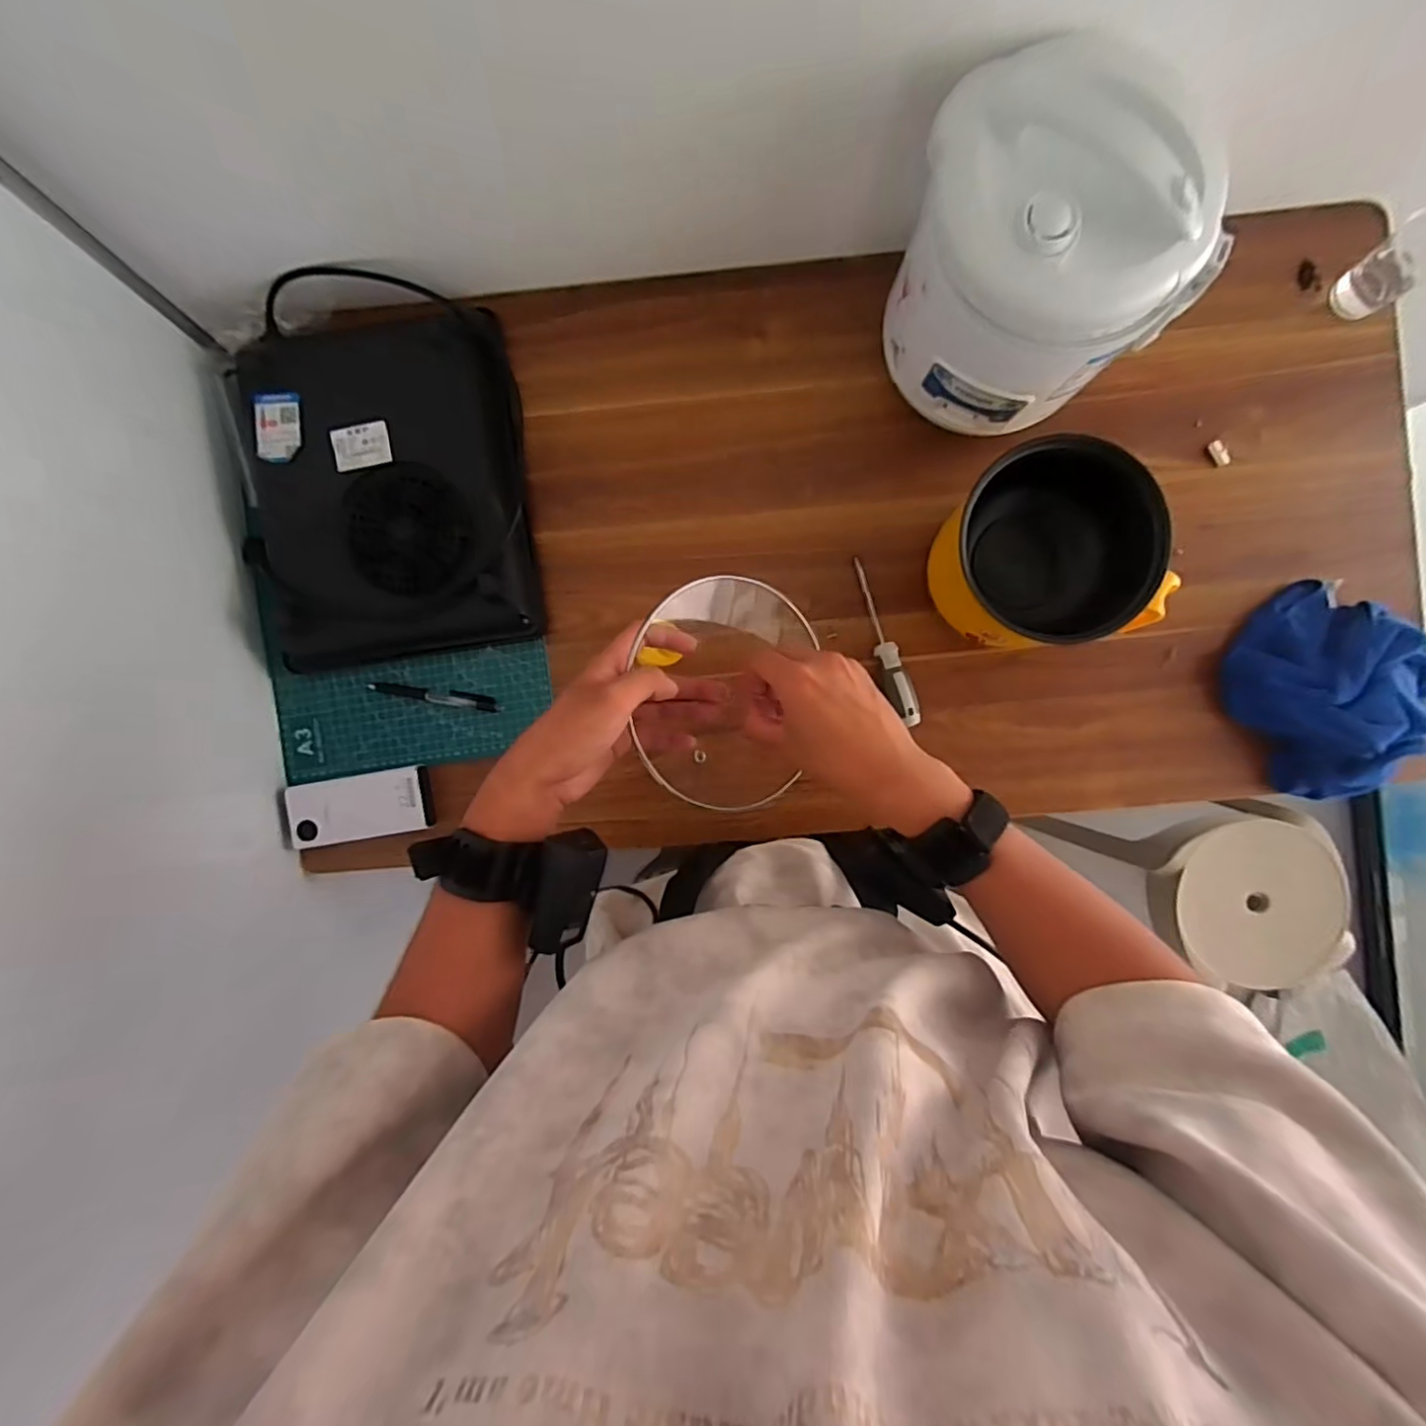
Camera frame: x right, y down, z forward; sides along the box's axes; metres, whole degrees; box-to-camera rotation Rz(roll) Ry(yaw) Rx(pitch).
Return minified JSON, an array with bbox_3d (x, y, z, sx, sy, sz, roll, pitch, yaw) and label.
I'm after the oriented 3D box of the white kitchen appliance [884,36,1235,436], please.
[{"bbox_3d":[0.266,-0.370,0.510,0.181,0.181,0.194,0,89,1],"label":"white kitchen appliance"}]

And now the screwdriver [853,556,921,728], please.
[{"bbox_3d":[0.176,-0.073,0.630,0.025,0.026,0.179,-18,89,1],"label":"screwdriver"}]

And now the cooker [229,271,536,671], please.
[{"bbox_3d":[-0.340,-0.252,0.634,0.281,0.069,0.385,-7,89,1],"label":"cooker"}]

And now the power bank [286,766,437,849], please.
[{"bbox_3d":[-0.373,0.101,0.655,0.150,0.029,0.068,-10,89,1],"label":"power bank"}]

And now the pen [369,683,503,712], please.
[{"bbox_3d":[-0.298,-0.018,0.654,0.140,0.019,0.016,9,89,1],"label":"pen"}]

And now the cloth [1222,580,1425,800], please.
[{"bbox_3d":[0.619,-0.025,0.605,0.163,0.058,0.192,-30,89,1],"label":"cloth"}]

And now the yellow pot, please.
[{"bbox_3d":[0.303,-0.148,0.574,0.165,0.119,0.164,0,89,1],"label":"yellow pot"}]

